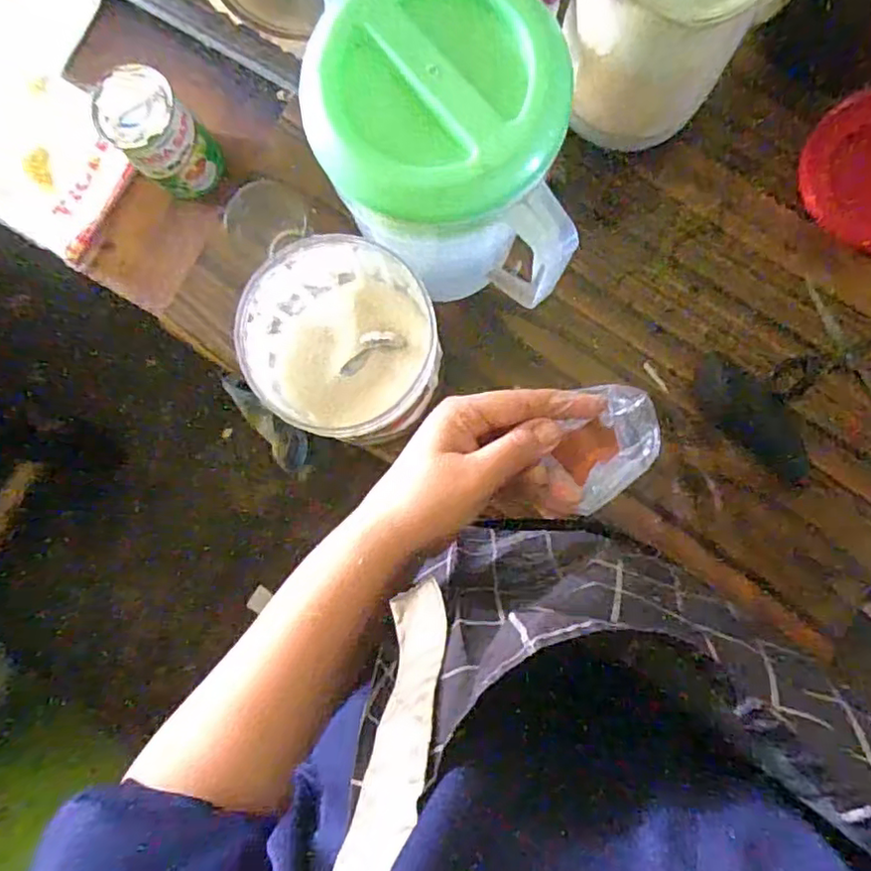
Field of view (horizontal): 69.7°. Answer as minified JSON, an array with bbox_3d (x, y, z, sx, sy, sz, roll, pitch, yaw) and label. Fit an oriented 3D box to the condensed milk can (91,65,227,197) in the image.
[{"bbox_3d":[-0.247,-0.270,0.569,0.069,0.100,0.070,0,89,5],"label":"condensed milk can"}]

